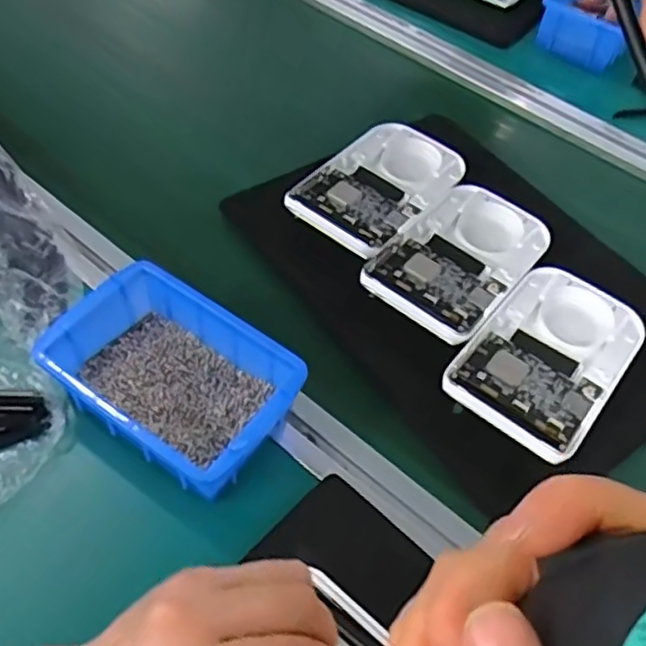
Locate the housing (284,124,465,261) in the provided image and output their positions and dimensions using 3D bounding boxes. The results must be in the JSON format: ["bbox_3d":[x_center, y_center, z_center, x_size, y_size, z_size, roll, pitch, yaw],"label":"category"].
[{"bbox_3d":[0.045,-0.117,0.569,0.097,0.010,0.161,34,57,21],"label":"housing"}]

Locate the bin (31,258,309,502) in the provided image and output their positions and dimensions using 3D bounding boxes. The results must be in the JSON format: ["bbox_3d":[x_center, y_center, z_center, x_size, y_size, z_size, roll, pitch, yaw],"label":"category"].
[{"bbox_3d":[-0.091,0.031,0.433,0.147,0.050,0.108,32,56,20],"label":"bin"}]

